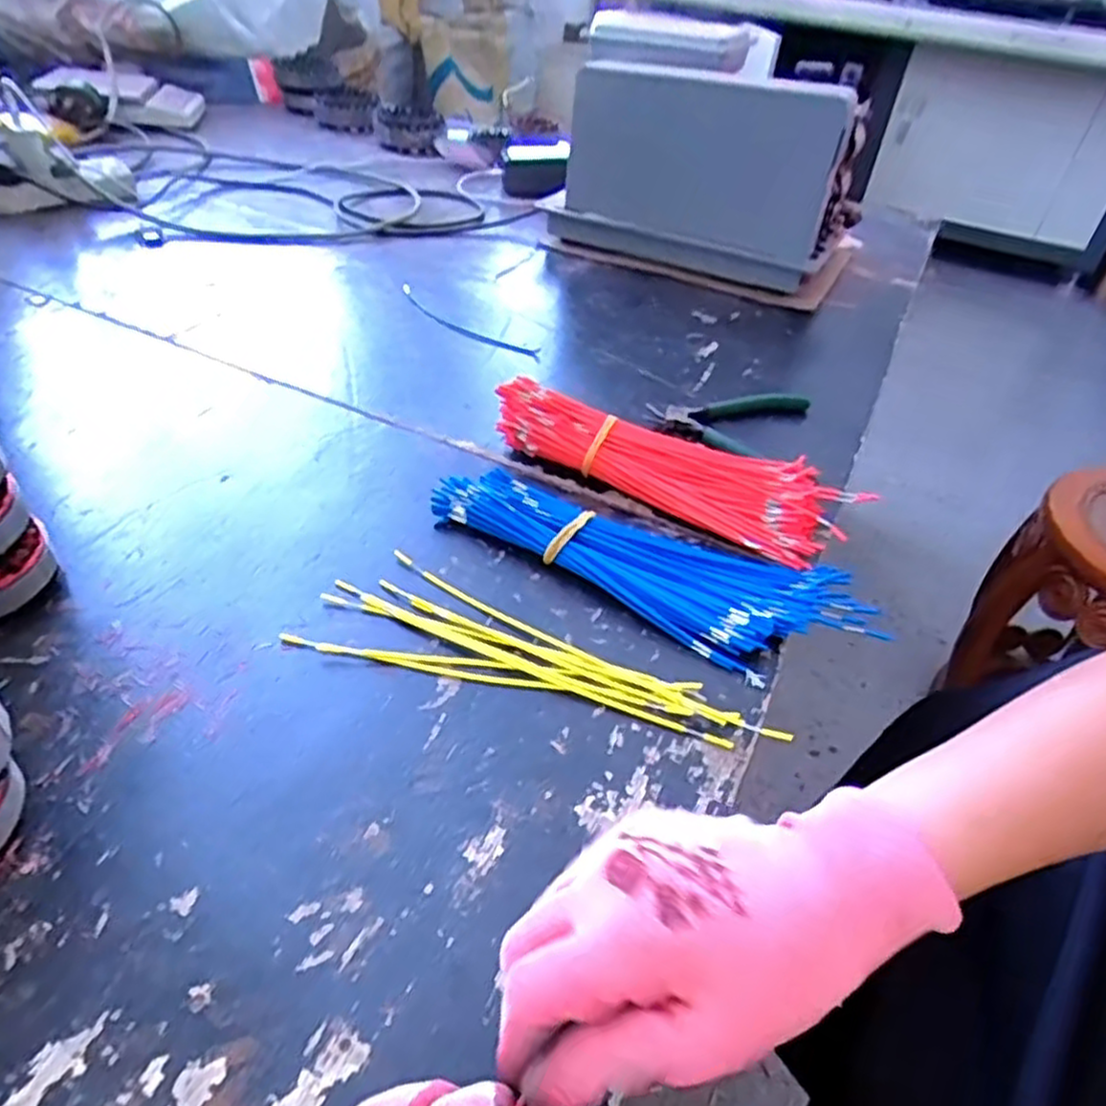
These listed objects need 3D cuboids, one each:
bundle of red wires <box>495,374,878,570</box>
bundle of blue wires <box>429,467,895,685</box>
[{"bbox_3d":[0.081,-0.065,0.562,0.263,0.046,0.077,25,44,19],"label":"bundle of red wires"},{"bbox_3d":[0.060,0.004,0.495,0.292,0.026,0.103,22,44,17],"label":"bundle of blue wires"}]

